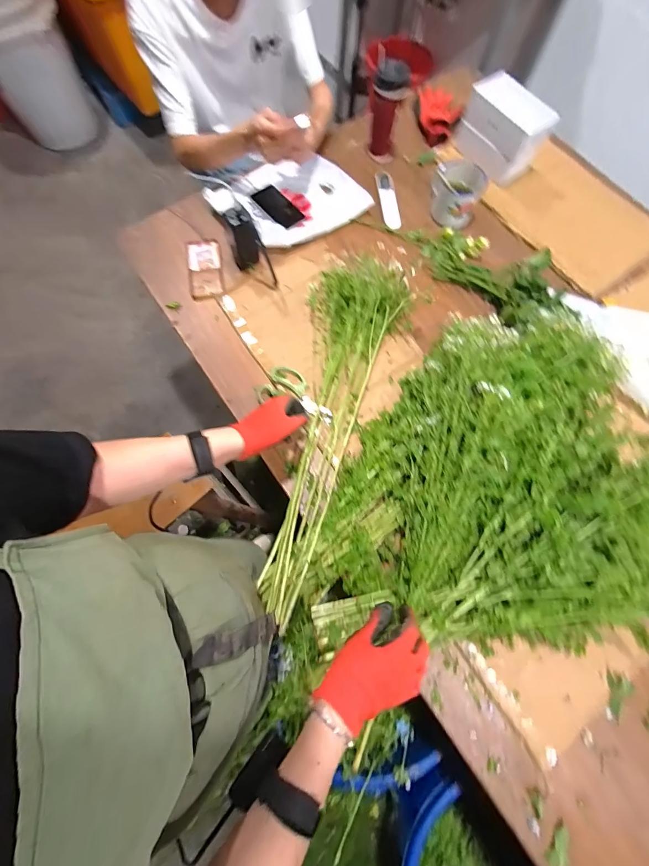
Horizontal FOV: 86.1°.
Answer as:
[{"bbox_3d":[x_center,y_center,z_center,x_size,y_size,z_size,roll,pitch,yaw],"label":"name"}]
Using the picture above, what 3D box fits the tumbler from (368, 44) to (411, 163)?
[{"bbox_3d":[0.156,-0.787,0.869,0.081,0.210,0.102,8,72,2],"label":"tumbler"}]

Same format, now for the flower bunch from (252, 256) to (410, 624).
[{"bbox_3d":[0.001,-0.024,0.663,0.171,0.085,0.707,14,73,4],"label":"flower bunch"}]

